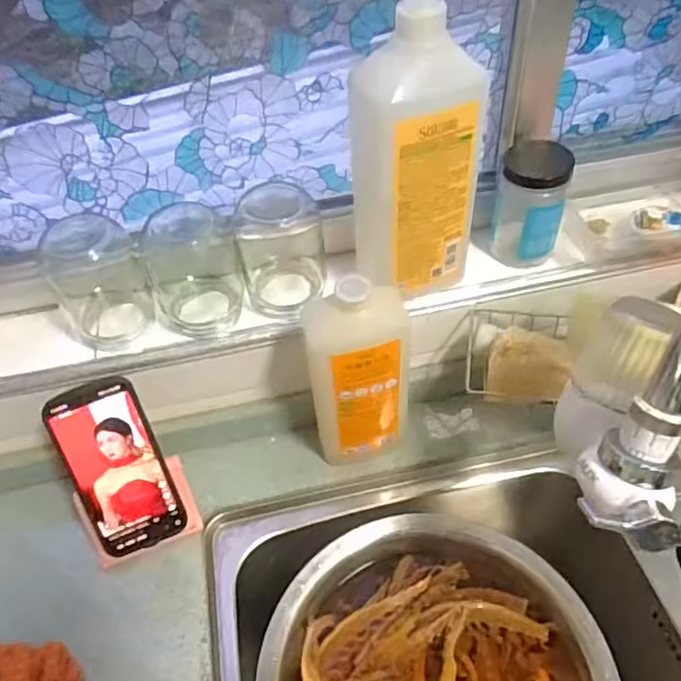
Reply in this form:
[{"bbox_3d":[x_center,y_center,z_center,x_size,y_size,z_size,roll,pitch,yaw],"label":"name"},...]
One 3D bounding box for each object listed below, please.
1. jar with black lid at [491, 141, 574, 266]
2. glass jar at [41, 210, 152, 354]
[{"bbox_3d":[0.182,-0.129,0.589,0.061,0.107,0.053,9,49,12],"label":"jar with black lid"},{"bbox_3d":[-0.219,-0.054,0.557,0.075,0.119,0.075,-2,48,3],"label":"glass jar"}]

